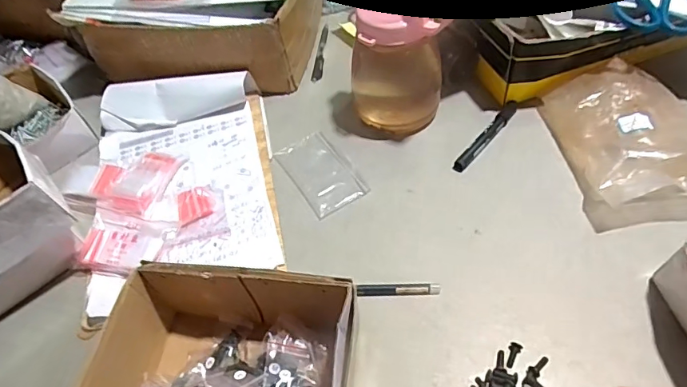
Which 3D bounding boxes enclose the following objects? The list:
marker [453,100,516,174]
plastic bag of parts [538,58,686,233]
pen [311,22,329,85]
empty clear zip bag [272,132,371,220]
[{"bbox_3d":[0.187,-0.077,0.614,0.018,0.011,0.143,31,60,27],"label":"marker"},{"bbox_3d":[0.350,-0.068,0.564,0.164,0.052,0.210,-5,51,2],"label":"plastic bag of parts"},{"bbox_3d":[-0.035,-0.228,0.760,0.014,0.012,0.140,1,51,7],"label":"pen"},{"bbox_3d":[-0.029,-0.029,0.606,0.073,0.004,0.128,-28,54,-16],"label":"empty clear zip bag"}]

